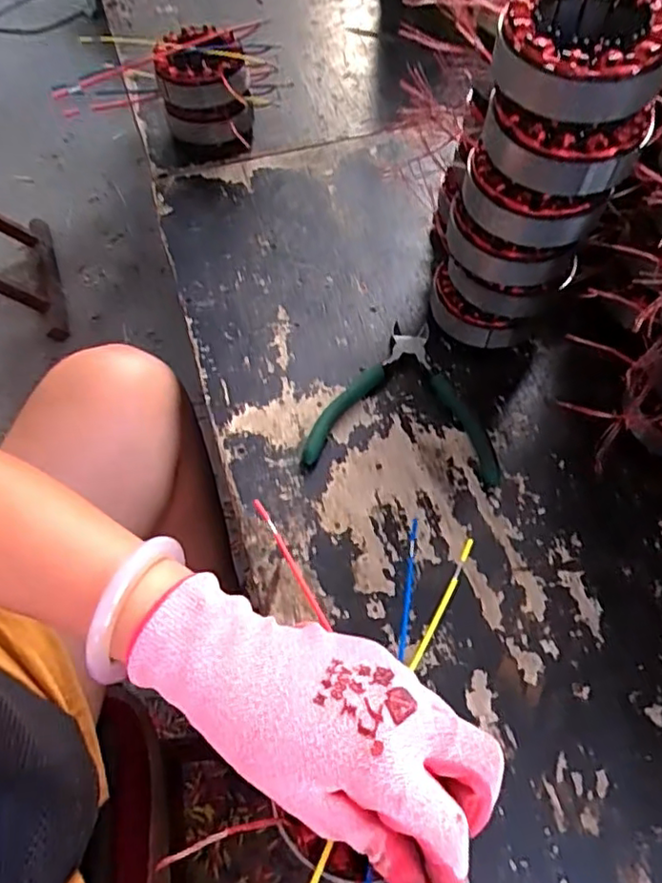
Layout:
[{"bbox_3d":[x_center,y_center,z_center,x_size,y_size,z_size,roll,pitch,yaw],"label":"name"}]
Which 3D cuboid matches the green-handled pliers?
[{"bbox_3d":[0.058,-0.037,0.463,0.135,0.012,0.136,6,58,6],"label":"green-handled pliers"}]

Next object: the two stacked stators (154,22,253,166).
[{"bbox_3d":[-0.127,-0.356,0.633,0.085,0.083,0.108,-15,58,-7],"label":"two stacked stators"}]

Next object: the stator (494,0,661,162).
[{"bbox_3d":[0.130,-0.200,0.327,0.082,0.052,0.084,7,58,6],"label":"stator"}]

